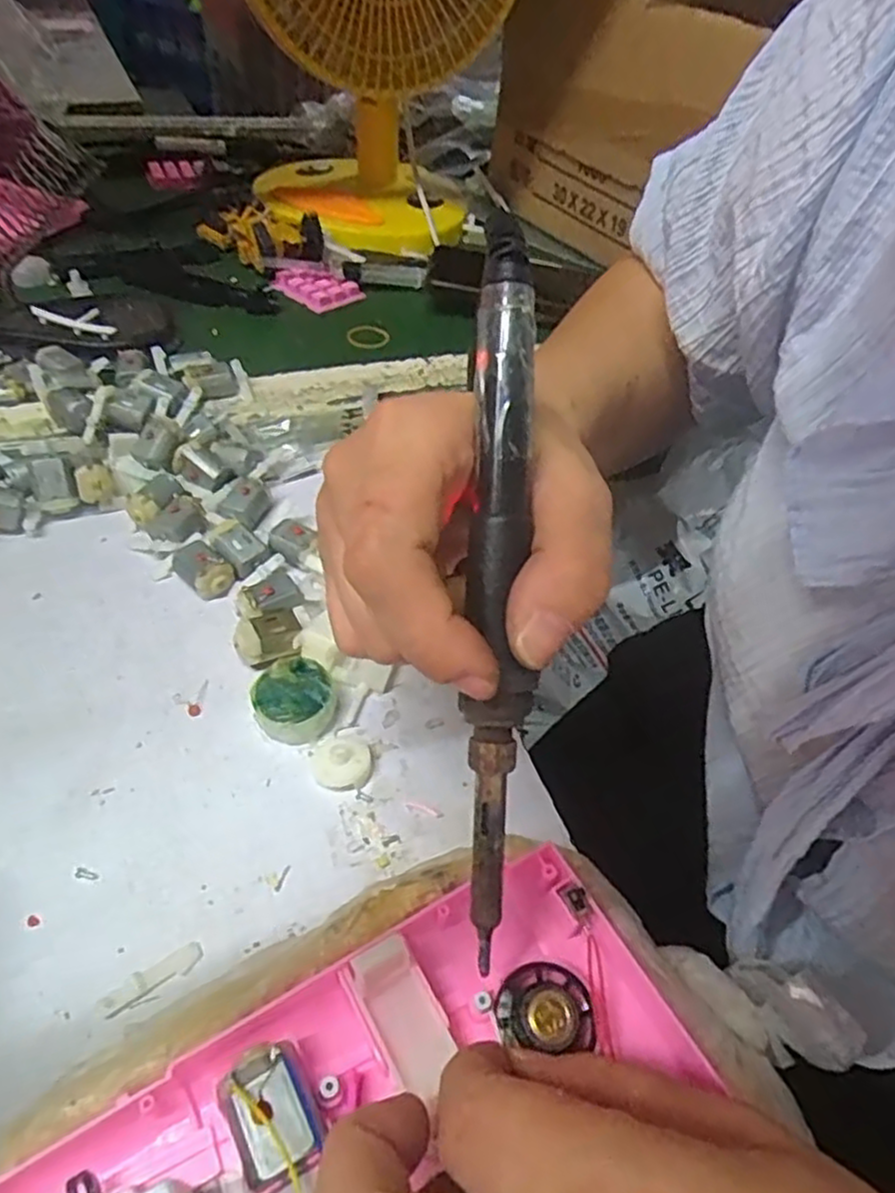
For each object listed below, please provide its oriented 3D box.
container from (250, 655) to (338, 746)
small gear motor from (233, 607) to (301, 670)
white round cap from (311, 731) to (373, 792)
[{"bbox_3d":[-0.063,0.042,0.292,0.032,0.016,0.033,4,47,-4],"label":"container"},{"bbox_3d":[-0.079,0.019,0.310,0.027,0.017,0.022,-9,49,-16],"label":"small gear motor"},{"bbox_3d":[-0.042,0.064,0.281,0.023,0.007,0.026,-15,51,-20],"label":"white round cap"}]

